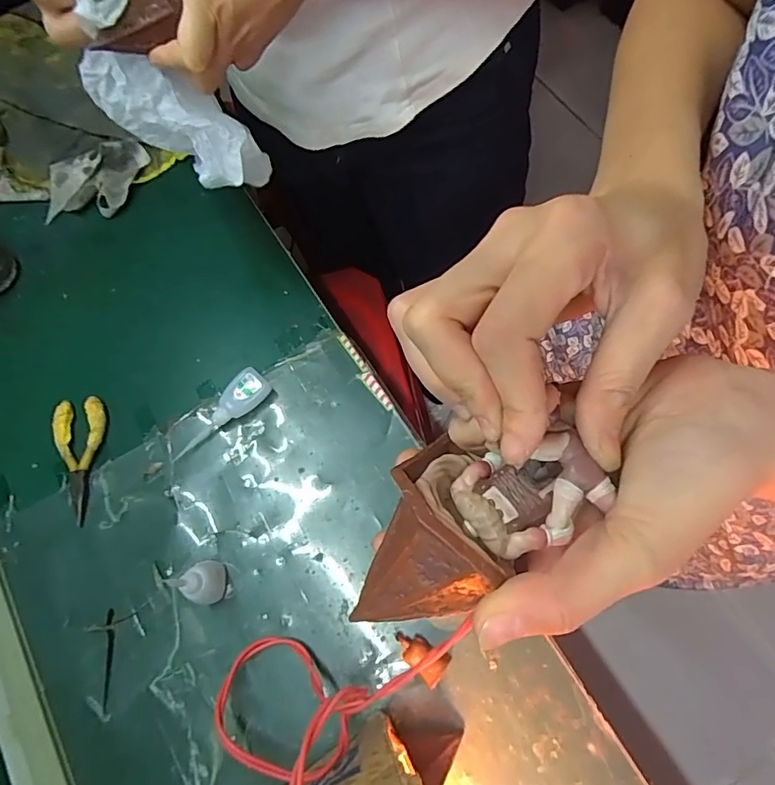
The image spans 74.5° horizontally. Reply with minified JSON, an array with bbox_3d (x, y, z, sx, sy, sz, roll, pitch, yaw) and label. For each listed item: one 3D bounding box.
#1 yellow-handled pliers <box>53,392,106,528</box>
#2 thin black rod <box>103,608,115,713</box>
[{"bbox_3d":[-0.311,0.066,0.516,0.050,0.014,0.126,-9,71,-3],"label":"yellow-handled pliers"},{"bbox_3d":[-0.250,0.238,0.458,0.008,0.009,0.081,-10,71,-3],"label":"thin black rod"}]

